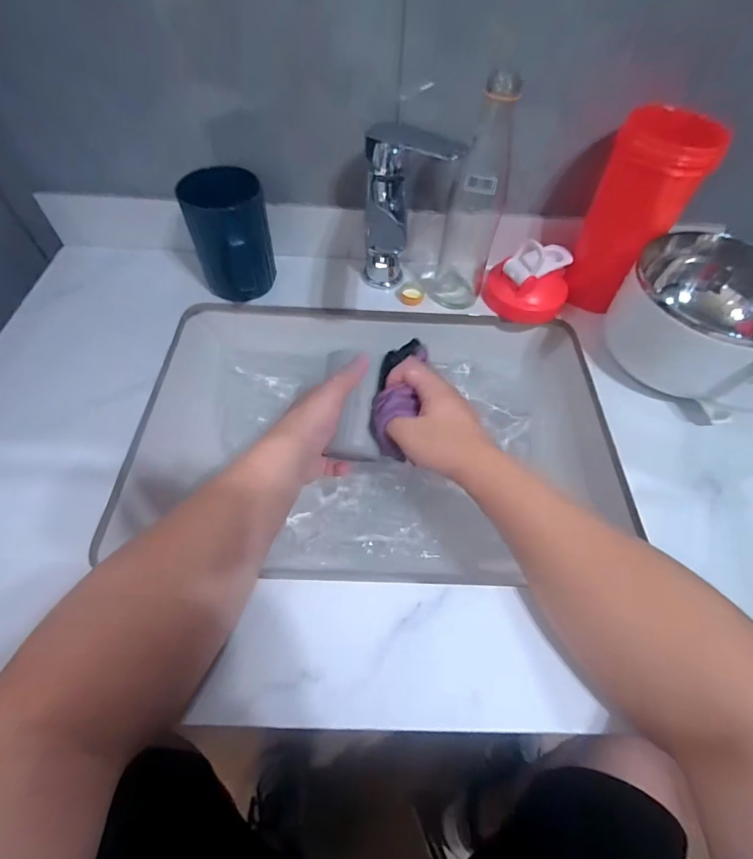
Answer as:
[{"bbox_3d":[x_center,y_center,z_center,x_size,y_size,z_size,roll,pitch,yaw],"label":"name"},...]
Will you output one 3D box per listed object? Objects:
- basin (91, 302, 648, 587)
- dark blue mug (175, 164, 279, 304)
[{"bbox_3d":[-0.001,-0.011,0.477,0.457,0.111,0.321,0,57,-3],"label":"basin"},{"bbox_3d":[-0.151,-0.199,0.451,0.080,0.124,0.082,-10,58,-9],"label":"dark blue mug"}]

